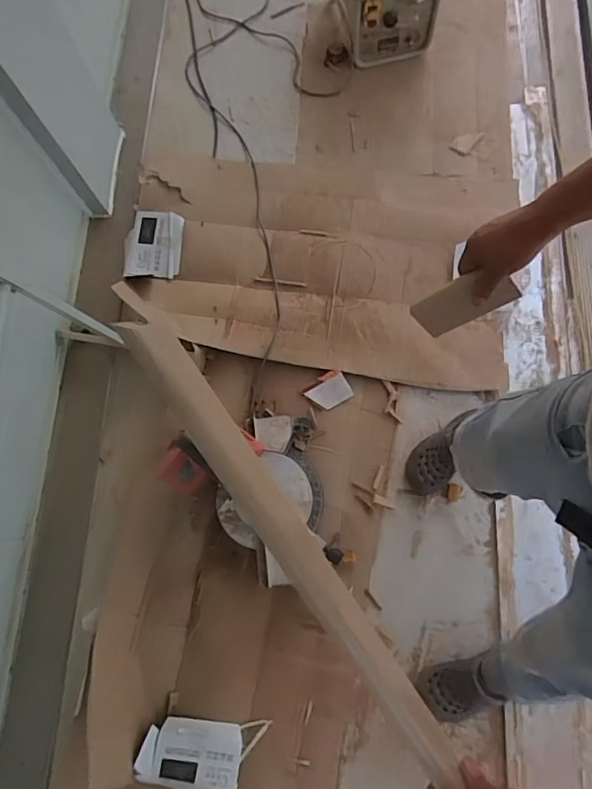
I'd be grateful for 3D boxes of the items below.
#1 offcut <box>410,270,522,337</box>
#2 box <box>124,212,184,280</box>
[{"bbox_3d":[0.221,-0.122,0.667,0.065,0.130,0.011,43,45,-23],"label":"offcut"},{"bbox_3d":[-0.417,-0.445,1.466,0.163,0.034,0.194,3,77,2],"label":"box"}]

